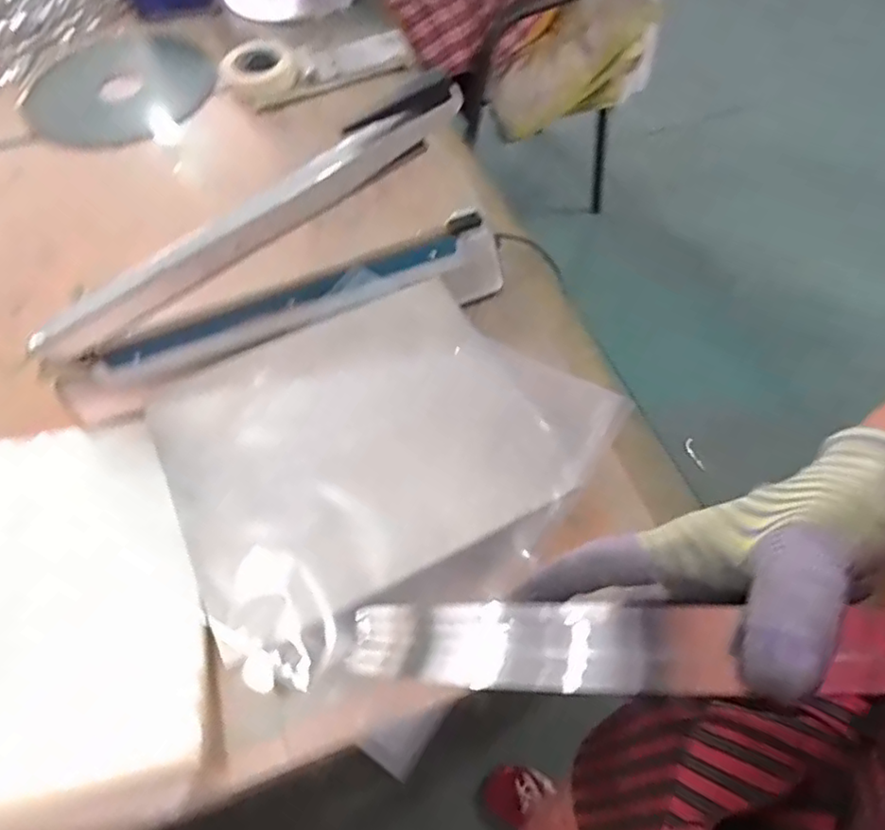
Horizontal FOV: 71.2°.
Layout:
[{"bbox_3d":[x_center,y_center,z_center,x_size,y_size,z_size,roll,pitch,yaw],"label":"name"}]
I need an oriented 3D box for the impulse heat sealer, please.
[{"bbox_3d":[-0.165,-0.160,0.634,0.515,0.221,0.084,-24,61,-12],"label":"impulse heat sealer"}]

